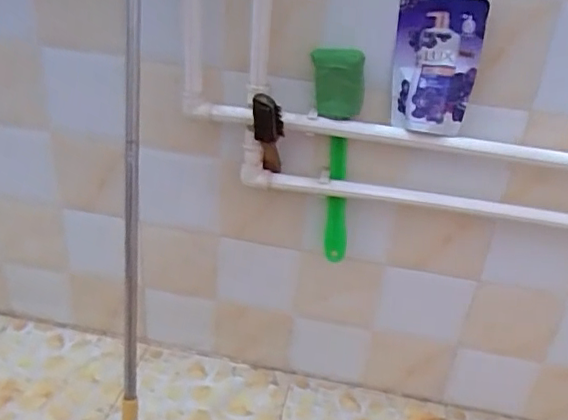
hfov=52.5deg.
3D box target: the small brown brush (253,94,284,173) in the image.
[{"bbox_3d":[-0.021,-0.107,0.836,0.042,0.141,0.022,4,47,8],"label":"small brown brush"}]

